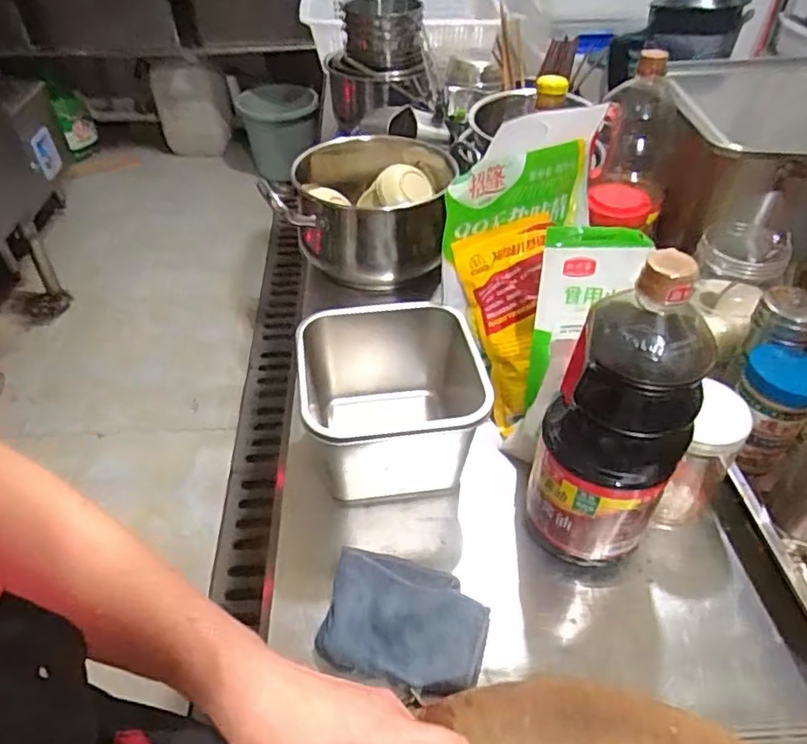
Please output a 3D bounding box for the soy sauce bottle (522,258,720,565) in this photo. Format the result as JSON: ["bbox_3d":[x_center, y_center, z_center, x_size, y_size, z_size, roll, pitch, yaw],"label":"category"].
[{"bbox_3d":[0.175,0.045,0.500,0.114,0.286,0.087,17,47,17],"label":"soy sauce bottle"}]

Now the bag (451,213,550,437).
[{"bbox_3d":[0.109,-0.055,0.698,0.116,0.240,0.055,0,3,0],"label":"bag"}]

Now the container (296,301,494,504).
[{"bbox_3d":[-0.006,0.036,0.647,0.182,0.137,0.175,-5,45,-4],"label":"container"}]

